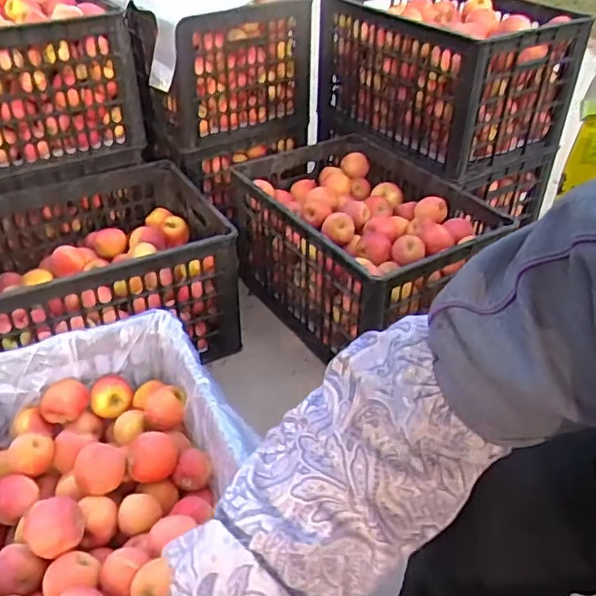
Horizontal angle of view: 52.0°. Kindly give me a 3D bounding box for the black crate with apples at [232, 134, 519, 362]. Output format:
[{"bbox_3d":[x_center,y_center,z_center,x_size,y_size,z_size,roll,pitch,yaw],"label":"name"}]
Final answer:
[{"bbox_3d":[0.141,-0.098,1.273,0.368,0.264,0.496,-20,40,-26],"label":"black crate with apples"}]

